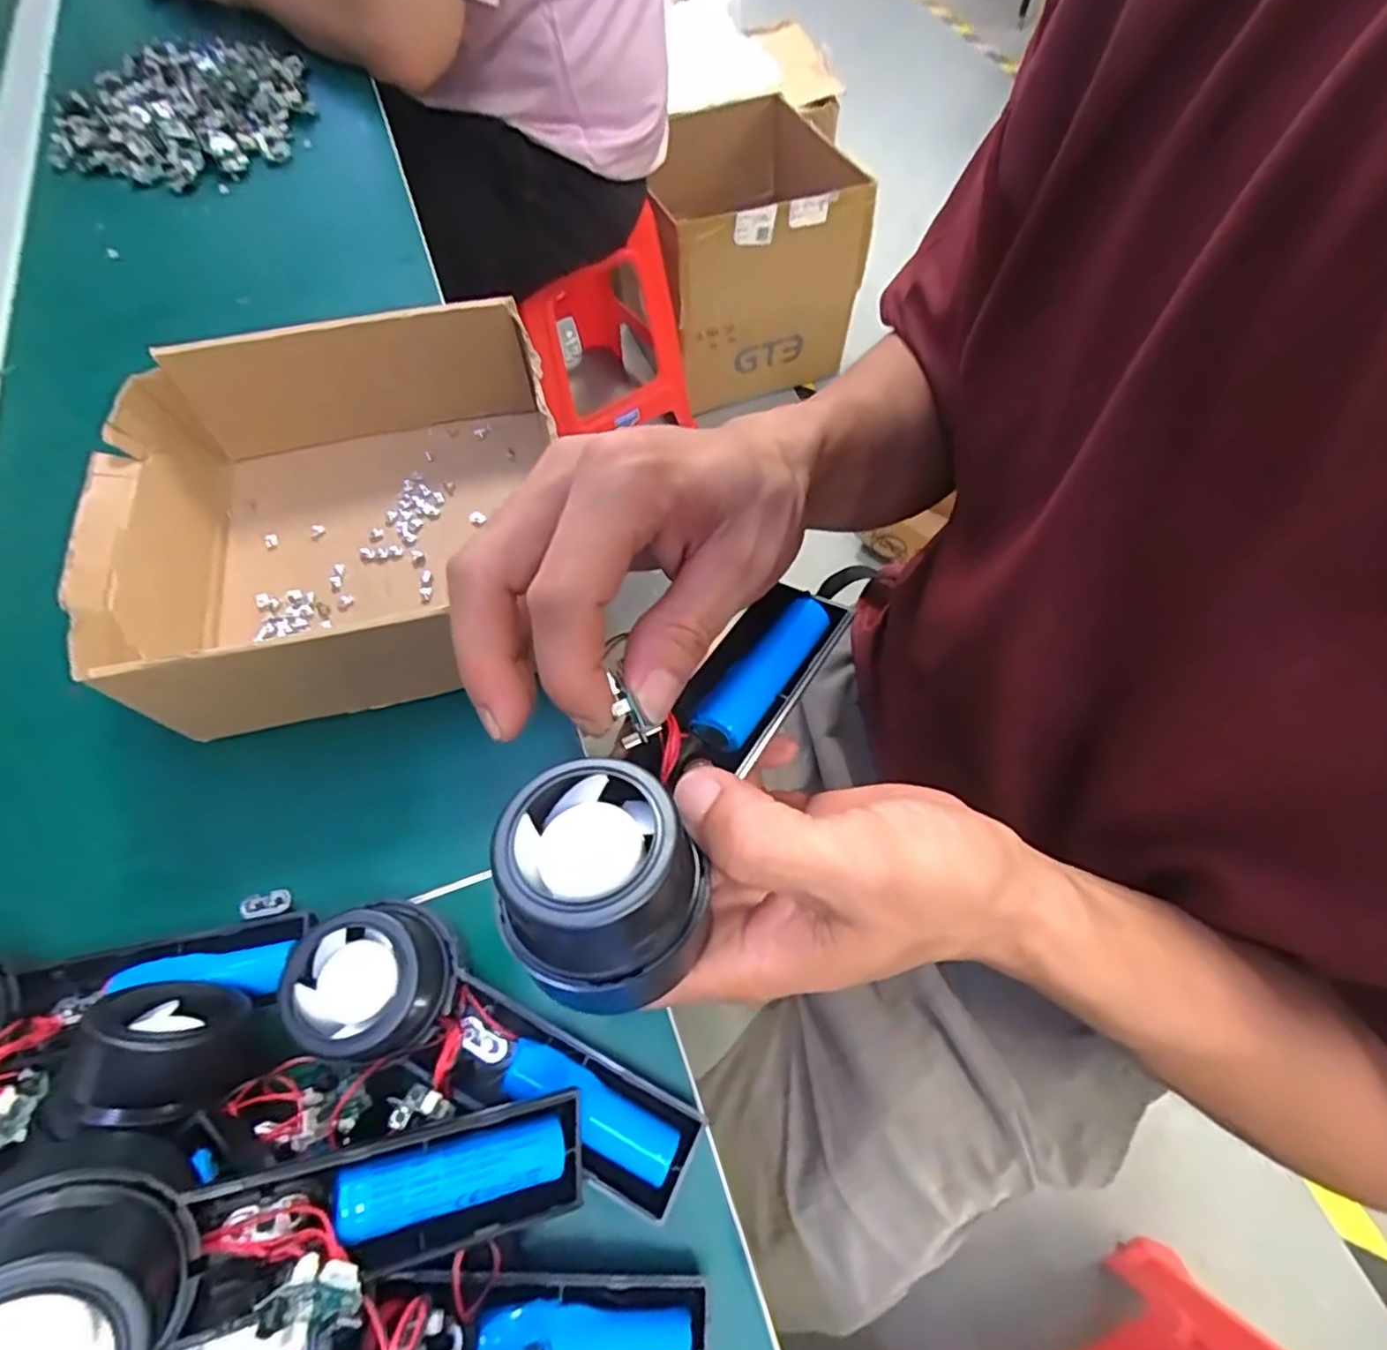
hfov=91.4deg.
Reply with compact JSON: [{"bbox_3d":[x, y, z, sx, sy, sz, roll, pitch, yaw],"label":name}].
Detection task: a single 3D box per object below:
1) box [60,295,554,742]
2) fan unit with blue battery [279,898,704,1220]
[{"bbox_3d":[-0.188,-0.083,0.358,0.221,0.077,0.202,-14,62,-5],"label":"box"},{"bbox_3d":[-0.072,0.138,0.251,0.153,0.035,0.049,30,66,2],"label":"fan unit with blue battery"}]

